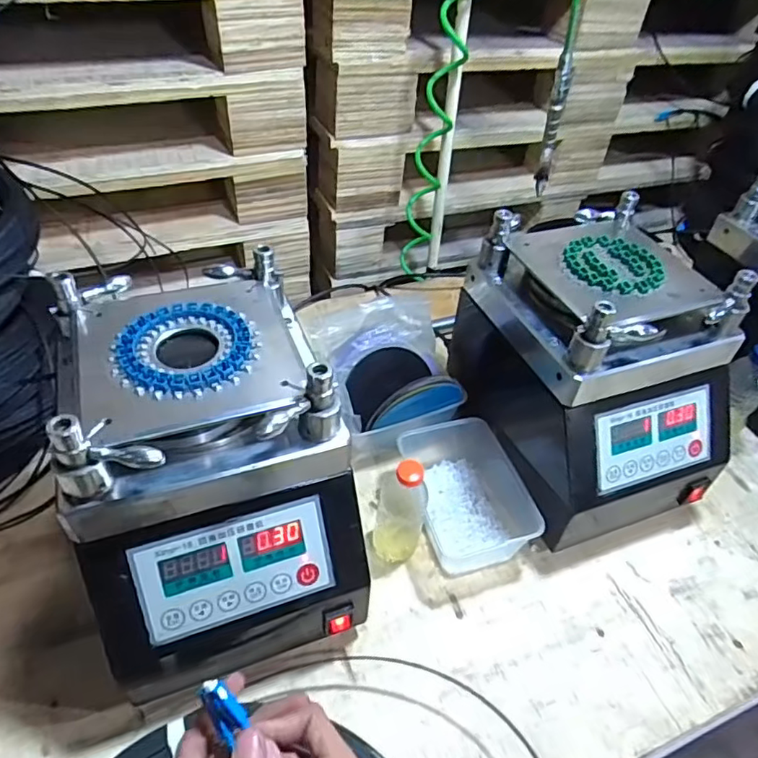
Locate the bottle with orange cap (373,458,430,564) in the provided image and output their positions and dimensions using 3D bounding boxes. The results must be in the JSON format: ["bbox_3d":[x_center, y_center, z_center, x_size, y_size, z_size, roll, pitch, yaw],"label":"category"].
[{"bbox_3d":[0.024,0.138,0.602,0.051,0.128,0.044,14,45,9],"label":"bottle with orange cap"}]

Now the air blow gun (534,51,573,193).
[{"bbox_3d":[0.244,-0.354,0.795,0.026,0.172,0.066,14,45,9],"label":"air blow gun"}]

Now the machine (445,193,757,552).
[{"bbox_3d":[0.245,-0.013,0.671,0.218,0.288,0.284,-11,46,-16],"label":"machine"}]

